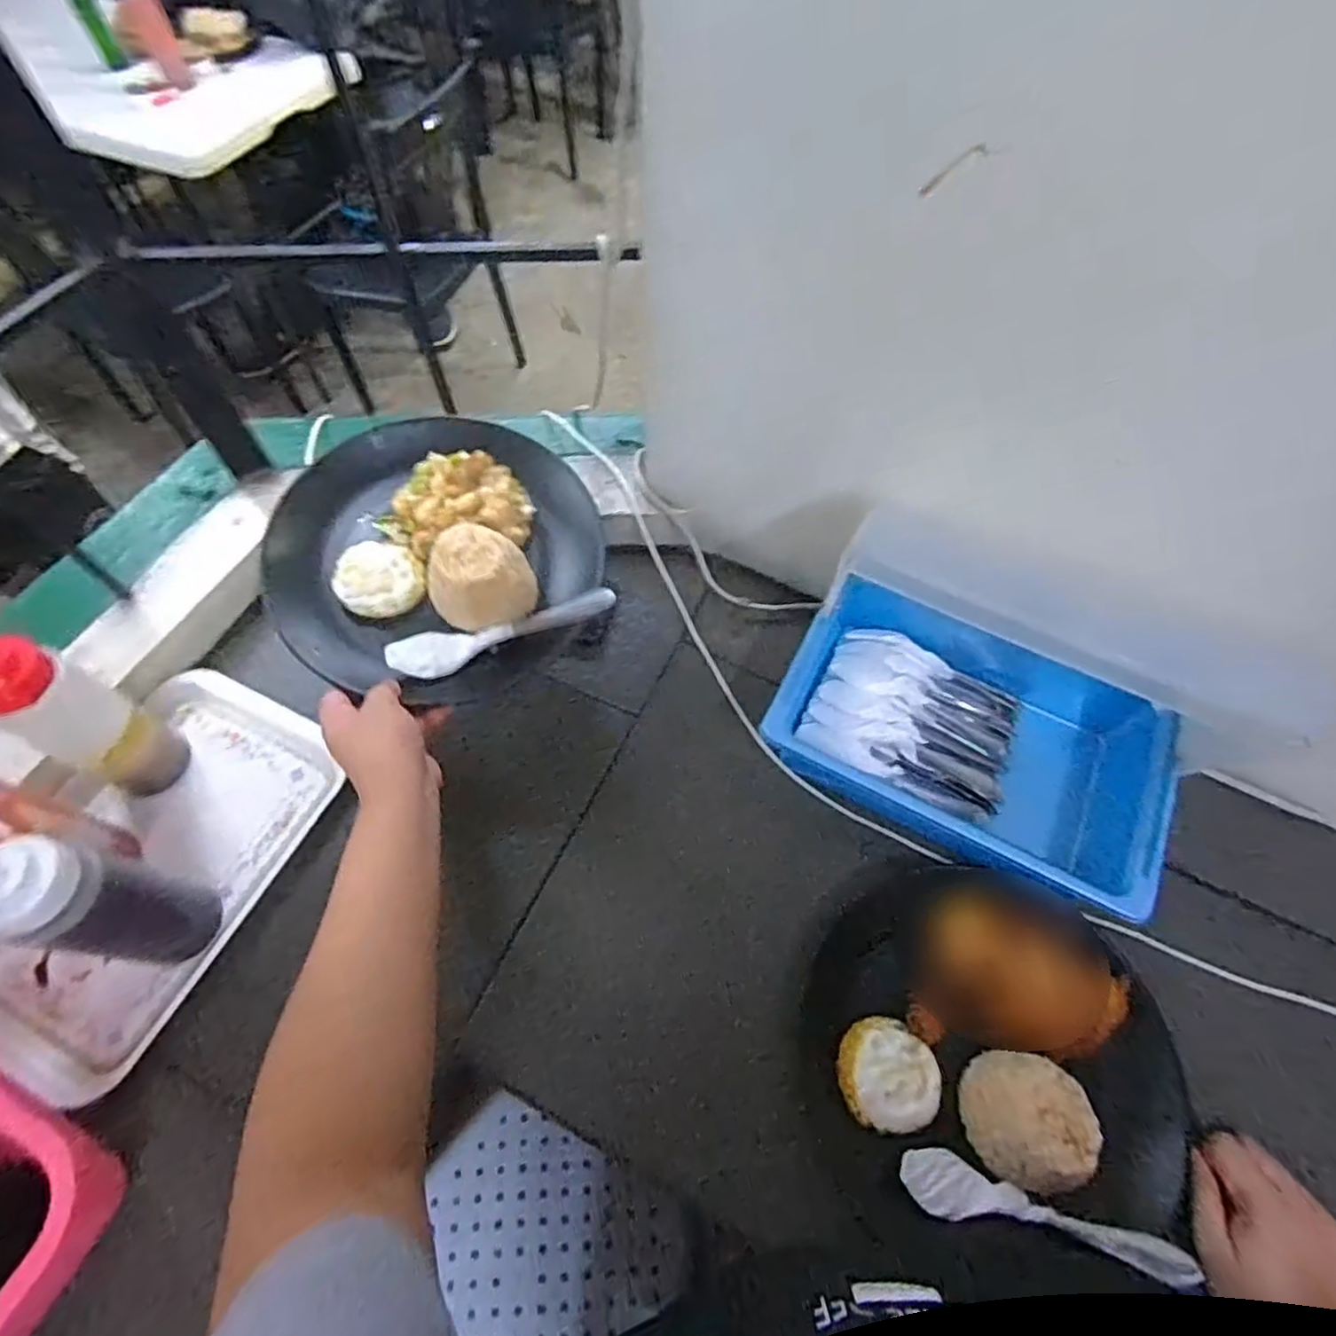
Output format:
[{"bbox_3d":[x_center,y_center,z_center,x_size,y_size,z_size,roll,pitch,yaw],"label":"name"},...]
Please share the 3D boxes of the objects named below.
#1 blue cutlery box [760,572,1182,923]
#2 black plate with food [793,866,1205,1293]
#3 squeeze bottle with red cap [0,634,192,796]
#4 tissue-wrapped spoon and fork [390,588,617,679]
[{"bbox_3d":[0.262,0.053,0.617,0.311,0.089,0.217,27,64,12],"label":"blue cutlery box"},{"bbox_3d":[0.235,0.277,0.498,0.259,0.063,0.252,1,62,-2],"label":"black plate with food"},{"bbox_3d":[-0.447,0.037,0.529,0.053,0.211,0.061,25,63,10],"label":"squeeze bottle with red cap"},{"bbox_3d":[-0.135,-0.031,0.575,0.184,0.018,0.034,-19,64,-13],"label":"tissue-wrapped spoon and fork"}]

